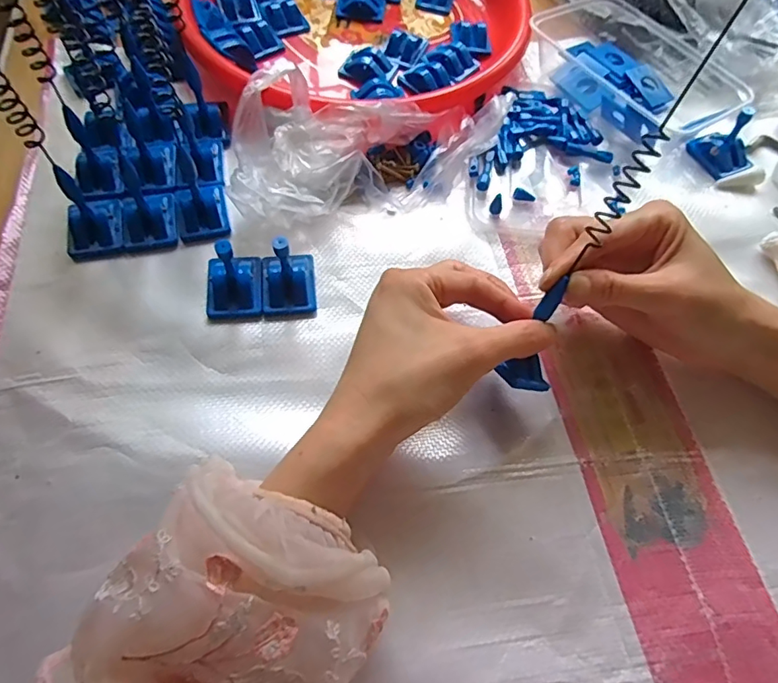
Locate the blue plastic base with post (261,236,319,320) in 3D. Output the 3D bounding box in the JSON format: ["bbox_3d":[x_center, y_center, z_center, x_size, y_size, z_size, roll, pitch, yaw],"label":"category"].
[{"bbox_3d":[-0.064,-0.044,0.320,0.034,0.045,0.045,-5,63,-6],"label":"blue plastic base with post"}]

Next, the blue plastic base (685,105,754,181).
[{"bbox_3d":[0.266,-0.157,0.402,0.029,0.047,0.045,-21,65,-14],"label":"blue plastic base"}]

